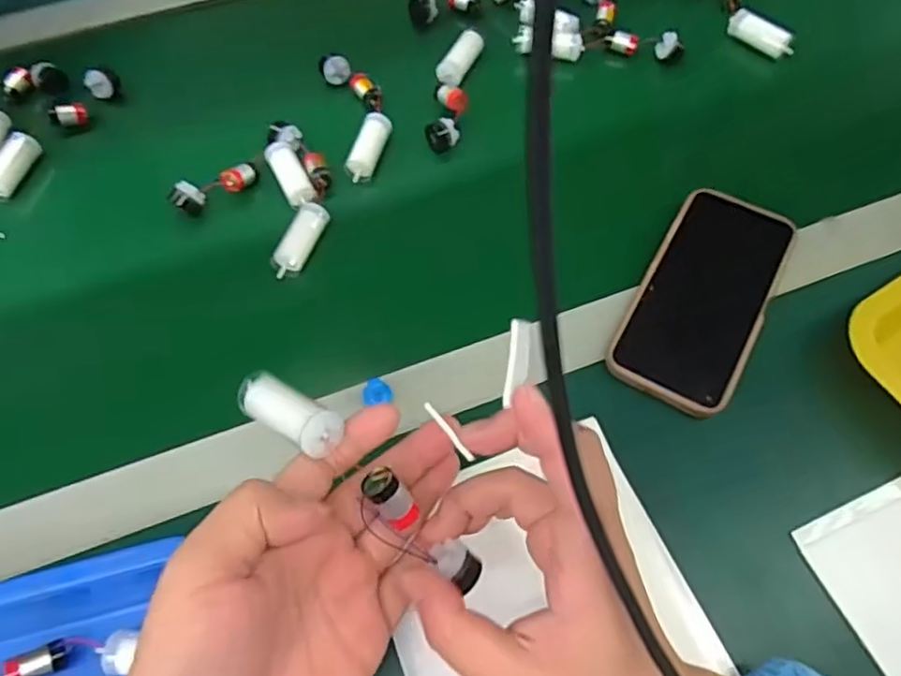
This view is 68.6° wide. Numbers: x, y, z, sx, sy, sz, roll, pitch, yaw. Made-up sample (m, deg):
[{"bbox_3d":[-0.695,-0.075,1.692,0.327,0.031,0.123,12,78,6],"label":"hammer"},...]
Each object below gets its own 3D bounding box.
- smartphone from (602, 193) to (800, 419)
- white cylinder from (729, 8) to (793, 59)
[{"bbox_3d":[0.166,-0.029,0.432,0.076,0.014,0.163,27,66,13],"label":"smartphone"},{"bbox_3d":[0.261,-0.255,0.552,0.019,0.020,0.059,-34,68,-16],"label":"white cylinder"}]

